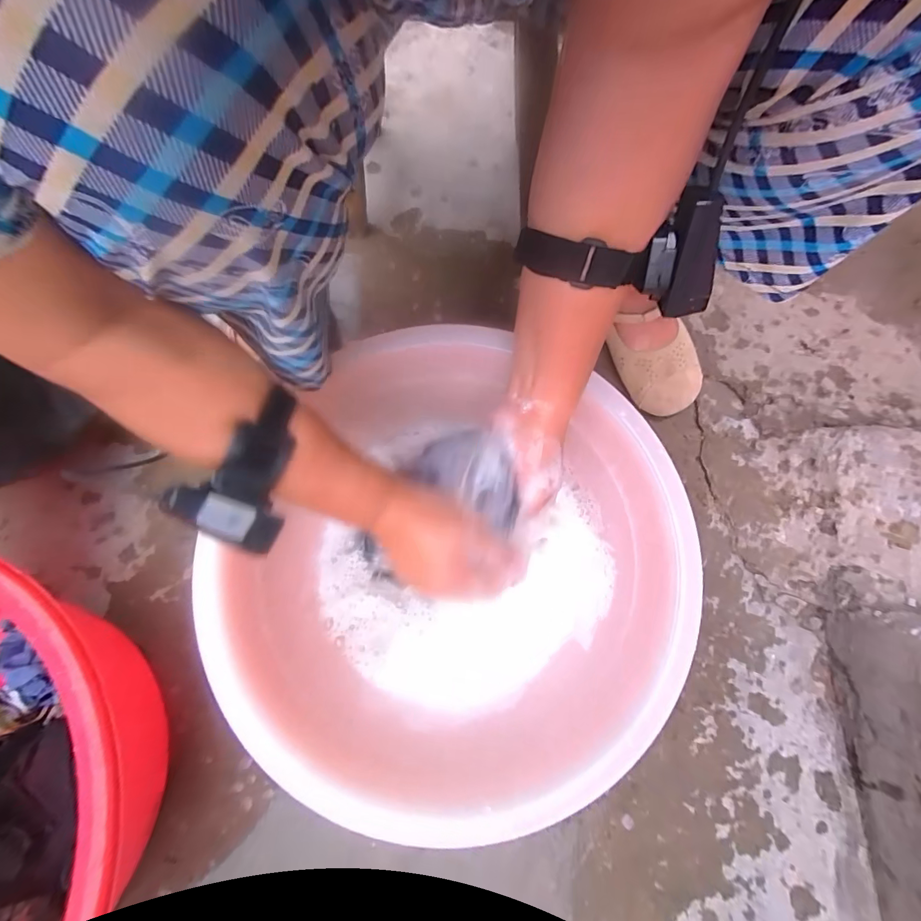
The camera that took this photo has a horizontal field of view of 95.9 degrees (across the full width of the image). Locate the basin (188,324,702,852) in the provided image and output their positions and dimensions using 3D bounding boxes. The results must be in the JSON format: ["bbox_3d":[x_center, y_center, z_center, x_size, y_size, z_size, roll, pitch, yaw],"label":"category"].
[{"bbox_3d":[0.000,0.097,0.391,0.354,0.140,0.390,40,77,8],"label":"basin"}]

